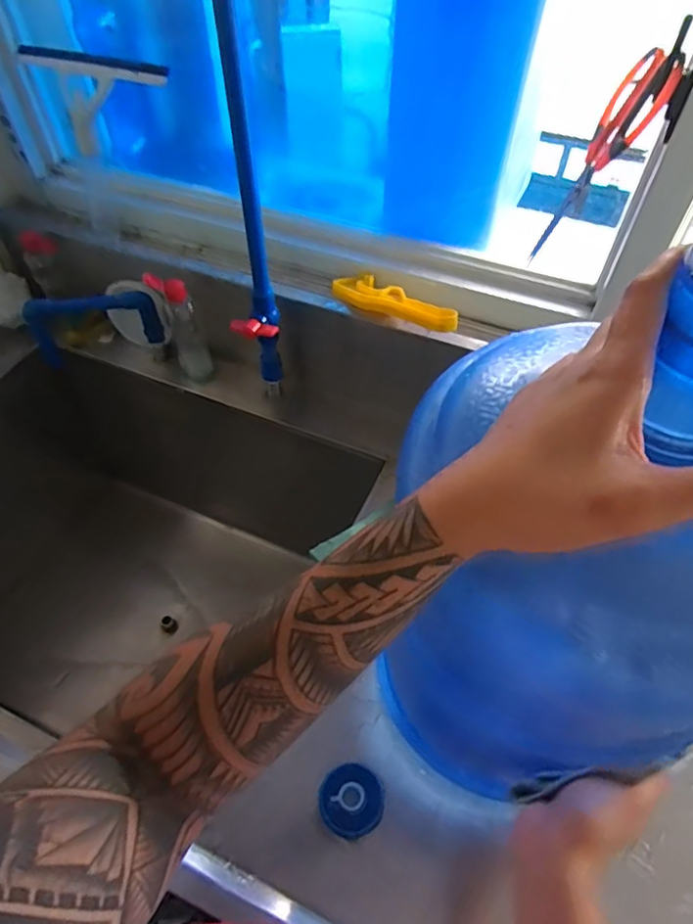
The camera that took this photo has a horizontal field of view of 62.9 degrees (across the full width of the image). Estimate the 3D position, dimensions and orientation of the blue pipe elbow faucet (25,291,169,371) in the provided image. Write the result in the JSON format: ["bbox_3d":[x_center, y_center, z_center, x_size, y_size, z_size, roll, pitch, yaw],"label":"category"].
[{"bbox_3d":[-0.368,-0.200,0.826,0.188,0.092,0.064,-14,54,-11],"label":"blue pipe elbow faucet"}]

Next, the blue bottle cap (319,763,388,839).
[{"bbox_3d":[0.005,0.312,0.521,0.057,0.017,0.055,0,52,0],"label":"blue bottle cap"}]

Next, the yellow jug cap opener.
[{"bbox_3d":[0.062,-0.204,0.721,0.051,0.026,0.197,-37,47,-25],"label":"yellow jug cap opener"}]

